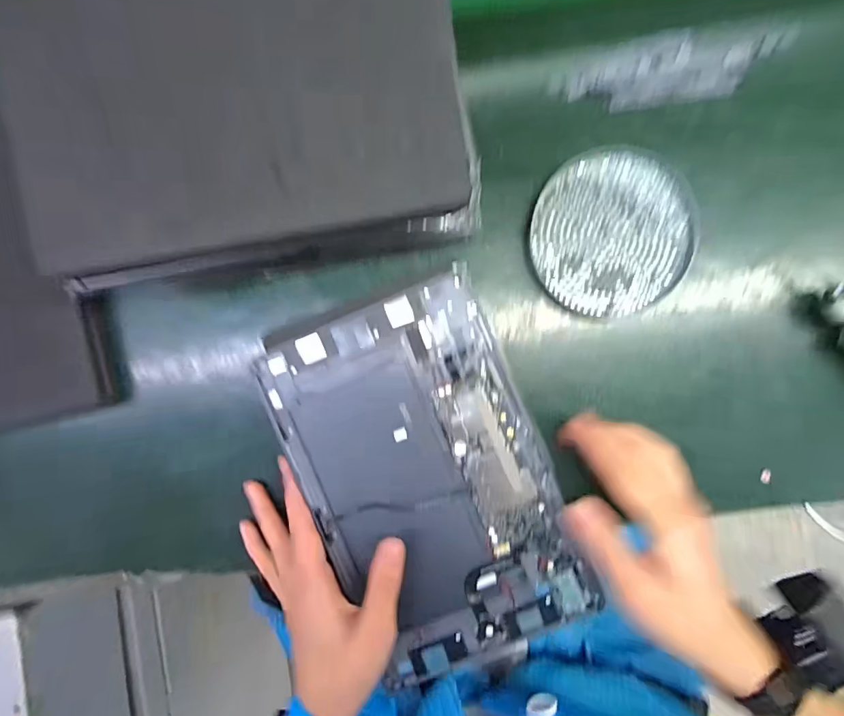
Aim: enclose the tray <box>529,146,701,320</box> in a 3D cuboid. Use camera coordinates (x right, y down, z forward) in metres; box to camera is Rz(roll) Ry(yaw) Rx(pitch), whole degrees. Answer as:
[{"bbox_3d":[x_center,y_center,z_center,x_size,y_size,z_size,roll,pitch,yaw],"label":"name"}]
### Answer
[{"bbox_3d":[0.137,-0.089,0.360,0.111,0.019,0.114,0,89,3],"label":"tray"}]

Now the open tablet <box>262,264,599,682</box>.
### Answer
[{"bbox_3d":[0.004,0.084,0.356,0.160,0.019,0.258,-23,88,2],"label":"open tablet"}]

